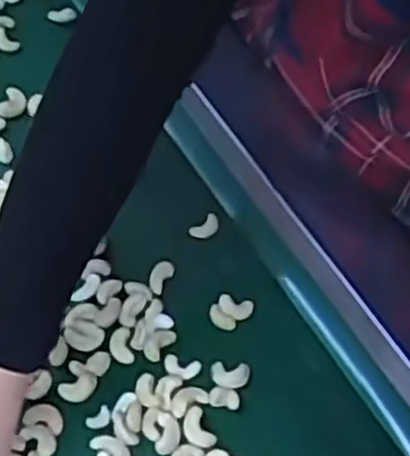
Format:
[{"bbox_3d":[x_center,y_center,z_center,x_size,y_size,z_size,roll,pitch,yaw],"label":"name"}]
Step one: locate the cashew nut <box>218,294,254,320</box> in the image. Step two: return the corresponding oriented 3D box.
[{"bbox_3d":[0.022,0.056,0.544,0.025,0.008,0.014,10,59,2],"label":"cashew nut"}]

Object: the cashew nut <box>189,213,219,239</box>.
[{"bbox_3d":[0.001,0.000,0.584,0.025,0.007,0.013,-35,67,-22],"label":"cashew nut"}]

